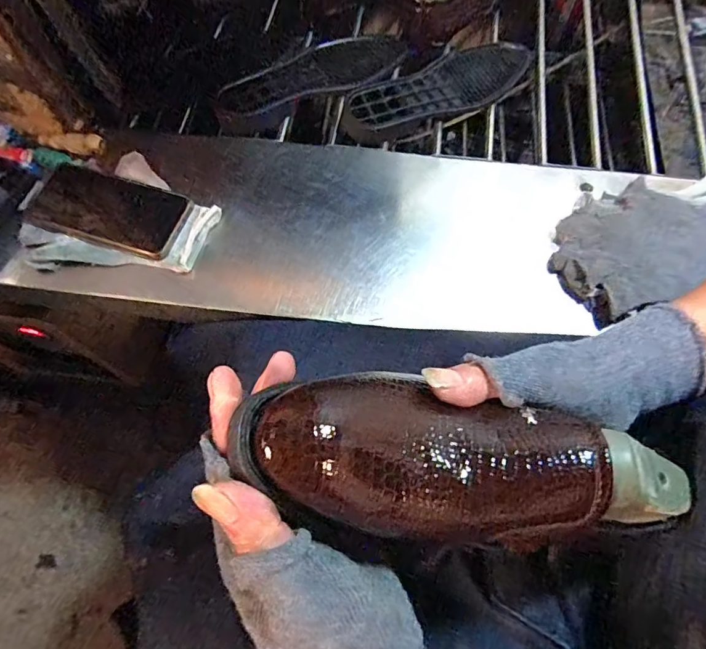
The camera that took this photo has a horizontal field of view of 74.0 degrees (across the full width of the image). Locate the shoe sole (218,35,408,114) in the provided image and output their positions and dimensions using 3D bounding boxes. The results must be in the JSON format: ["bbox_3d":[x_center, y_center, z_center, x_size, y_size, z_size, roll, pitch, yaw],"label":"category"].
[{"bbox_3d":[-0.052,-0.341,0.634,0.255,0.023,0.085,-22,71,-8],"label":"shoe sole"}]

